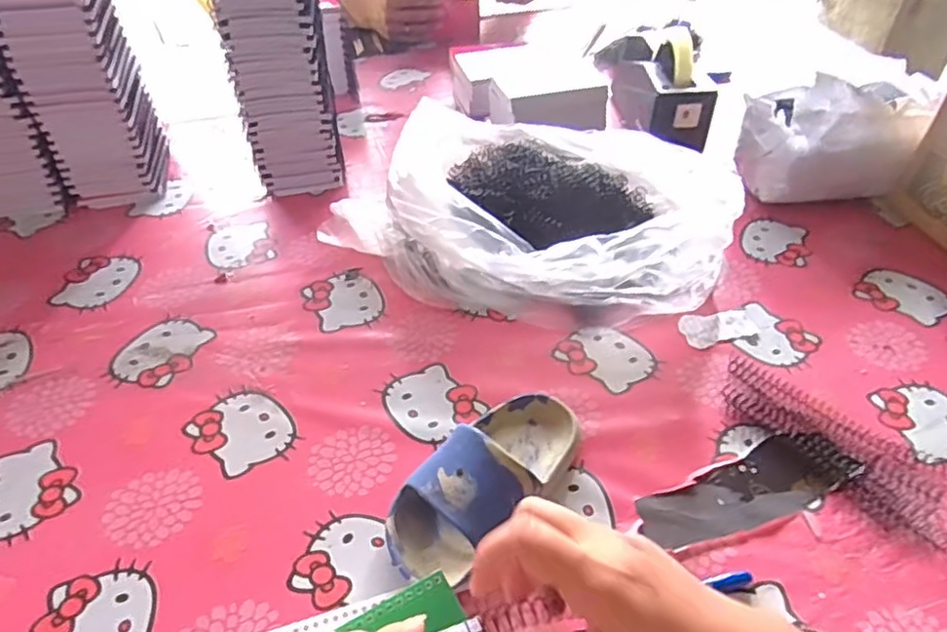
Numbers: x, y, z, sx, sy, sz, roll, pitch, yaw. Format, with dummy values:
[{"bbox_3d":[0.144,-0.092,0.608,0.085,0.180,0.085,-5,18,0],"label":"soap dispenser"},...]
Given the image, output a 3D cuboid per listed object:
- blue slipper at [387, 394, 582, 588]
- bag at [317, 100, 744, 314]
[{"bbox_3d":[0.014,0.109,0.463,0.077,0.060,0.168,30,52,28],"label":"blue slipper"},{"bbox_3d":[0.062,-0.121,0.669,0.375,0.102,0.263,12,46,14],"label":"bag"}]

